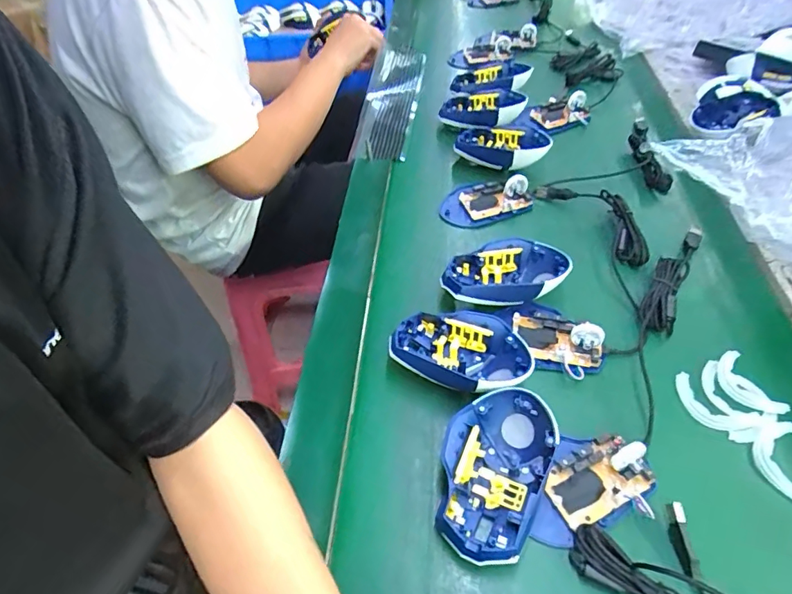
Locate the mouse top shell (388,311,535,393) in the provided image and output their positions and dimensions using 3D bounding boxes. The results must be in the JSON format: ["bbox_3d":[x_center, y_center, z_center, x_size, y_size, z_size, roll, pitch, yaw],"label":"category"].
[{"bbox_3d":[0.055,0.047,0.423,0.119,0.040,0.080,16,53,14],"label":"mouse top shell"}]

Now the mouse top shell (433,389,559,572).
[{"bbox_3d":[0.070,0.127,0.355,0.073,0.034,0.120,22,55,18],"label":"mouse top shell"}]

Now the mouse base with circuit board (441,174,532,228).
[{"bbox_3d":[0.106,-0.116,0.570,0.102,0.031,0.057,-6,51,-4],"label":"mouse base with circuit board"}]

